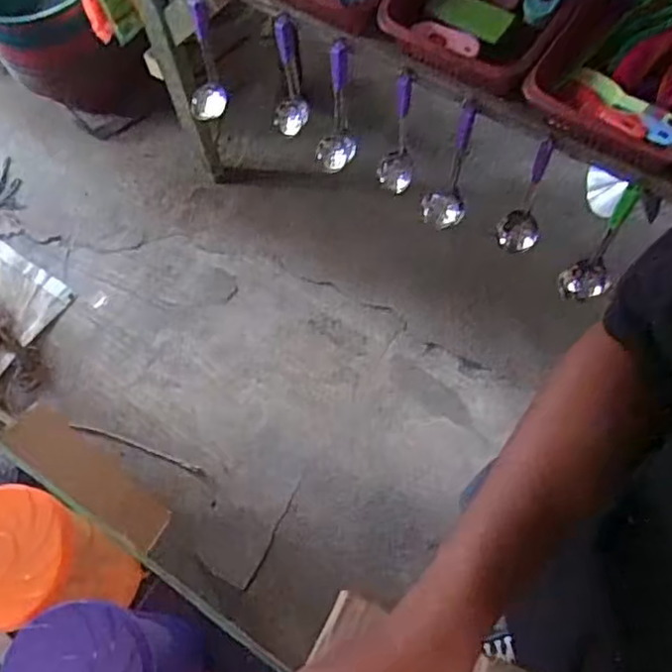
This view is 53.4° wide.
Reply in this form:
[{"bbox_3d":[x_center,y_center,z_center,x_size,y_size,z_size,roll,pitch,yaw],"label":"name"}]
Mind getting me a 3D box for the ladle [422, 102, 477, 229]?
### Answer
[{"bbox_3d":[0.191,-0.284,1.104,0.072,0.238,0.095,11,67,10],"label":"ladle"}]

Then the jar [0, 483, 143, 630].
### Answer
[{"bbox_3d":[-0.284,0.231,0.665,0.107,0.213,0.111,-2,65,4],"label":"jar"}]

